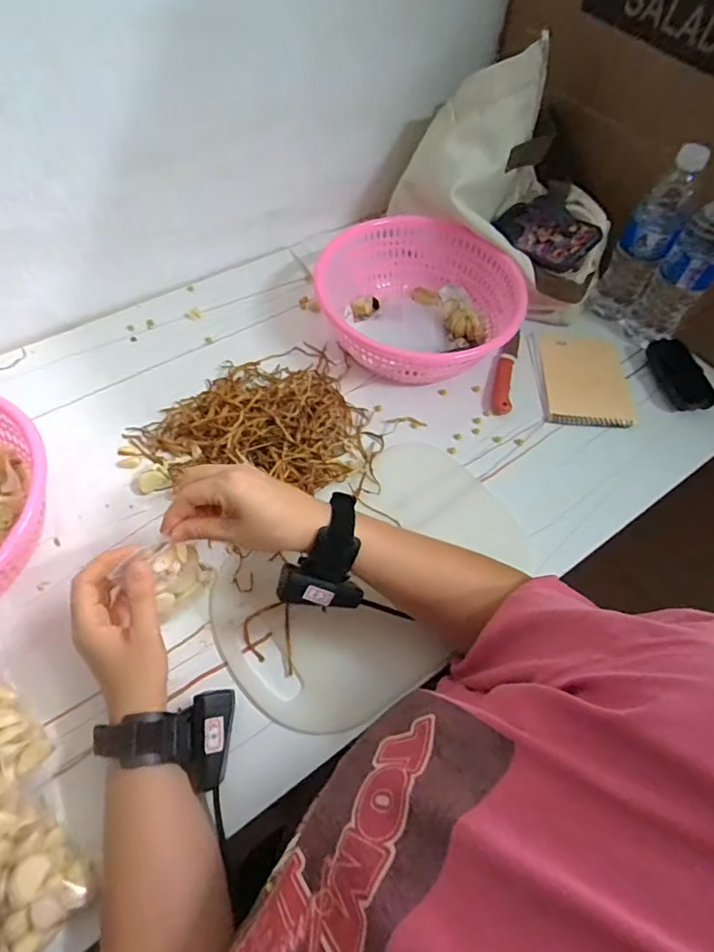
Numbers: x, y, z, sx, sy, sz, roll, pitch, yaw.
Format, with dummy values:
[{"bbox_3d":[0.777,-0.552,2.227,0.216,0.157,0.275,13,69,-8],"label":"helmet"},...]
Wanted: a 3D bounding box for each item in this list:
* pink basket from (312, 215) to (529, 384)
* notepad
[{"bbox_3d":[0.070,-0.214,0.648,0.238,0.093,0.217,2,59,-3],"label":"pink basket"},{"bbox_3d":[0.291,-0.134,0.665,0.119,0.007,0.164,4,59,-2],"label":"notepad"}]

